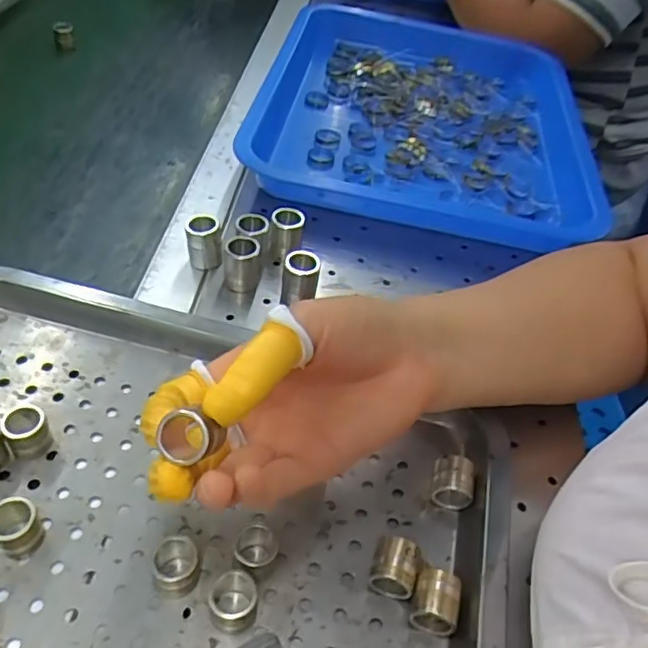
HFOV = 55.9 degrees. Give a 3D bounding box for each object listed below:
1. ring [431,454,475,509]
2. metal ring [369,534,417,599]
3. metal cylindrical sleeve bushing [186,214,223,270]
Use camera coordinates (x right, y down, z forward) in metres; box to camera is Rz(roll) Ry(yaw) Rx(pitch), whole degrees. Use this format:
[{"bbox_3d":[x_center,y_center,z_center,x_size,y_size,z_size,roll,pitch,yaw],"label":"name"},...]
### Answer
[{"bbox_3d":[0.066,0.081,0.312,0.020,0.022,0.020,13,45,6],"label":"ring"},{"bbox_3d":[0.032,0.112,0.279,0.020,0.021,0.020,14,45,6],"label":"metal ring"},{"bbox_3d":[-0.082,-0.056,0.419,0.022,0.035,0.018,-7,47,-14],"label":"metal cylindrical sleeve bushing"}]

